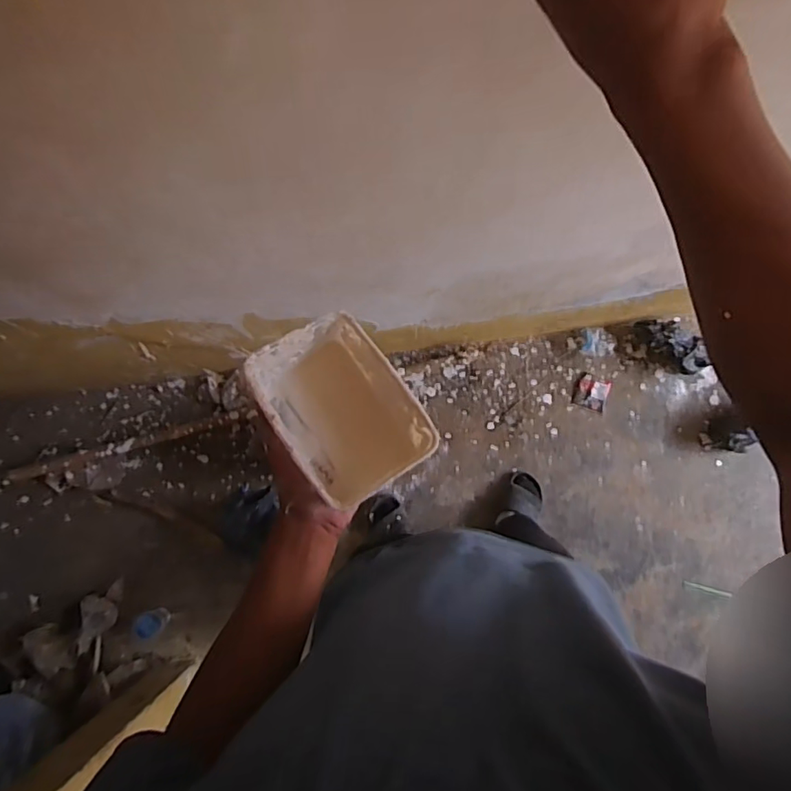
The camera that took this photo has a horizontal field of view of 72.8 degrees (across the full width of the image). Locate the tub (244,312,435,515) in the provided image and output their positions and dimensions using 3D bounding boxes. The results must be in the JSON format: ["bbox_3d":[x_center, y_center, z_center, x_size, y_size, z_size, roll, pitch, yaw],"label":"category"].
[{"bbox_3d":[-0.050,0.010,0.509,0.119,0.067,0.167,-35,84,-5],"label":"tub"}]

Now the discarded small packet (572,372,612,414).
[{"bbox_3d":[0.545,-0.006,1.493,0.092,0.013,0.088,23,82,3],"label":"discarded small packet"}]

